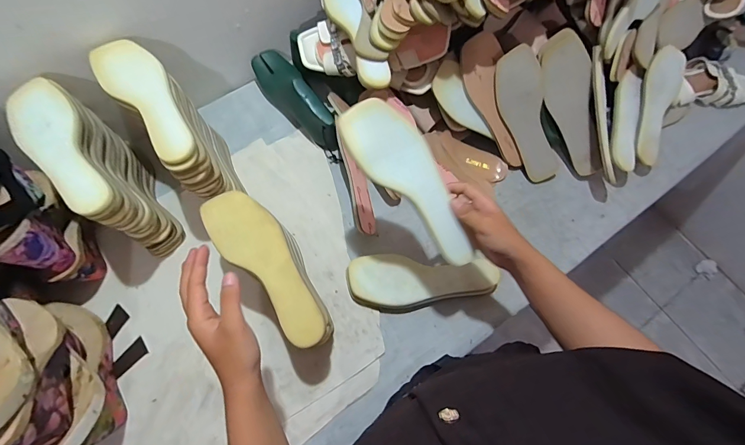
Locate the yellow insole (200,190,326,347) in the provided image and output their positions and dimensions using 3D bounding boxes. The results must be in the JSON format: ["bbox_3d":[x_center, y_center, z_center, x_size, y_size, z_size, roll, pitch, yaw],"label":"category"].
[{"bbox_3d":[-0.142,0.052,0.480,0.078,0.019,0.242,-39,75,-13],"label":"yellow insole"}]

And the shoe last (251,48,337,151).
[{"bbox_3d":[-0.152,-0.249,0.700,0.077,0.097,0.246,-32,73,-12],"label":"shoe last"}]

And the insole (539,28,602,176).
[{"bbox_3d":[0.363,-0.211,0.653,0.076,0.019,0.253,-9,108,23],"label":"insole"}]

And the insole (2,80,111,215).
[{"bbox_3d":[-0.429,-0.102,0.480,0.074,0.025,0.222,-33,74,-12],"label":"insole"}]

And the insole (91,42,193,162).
[{"bbox_3d":[-0.321,-0.182,0.508,0.077,0.014,0.233,-39,75,-13],"label":"insole"}]

